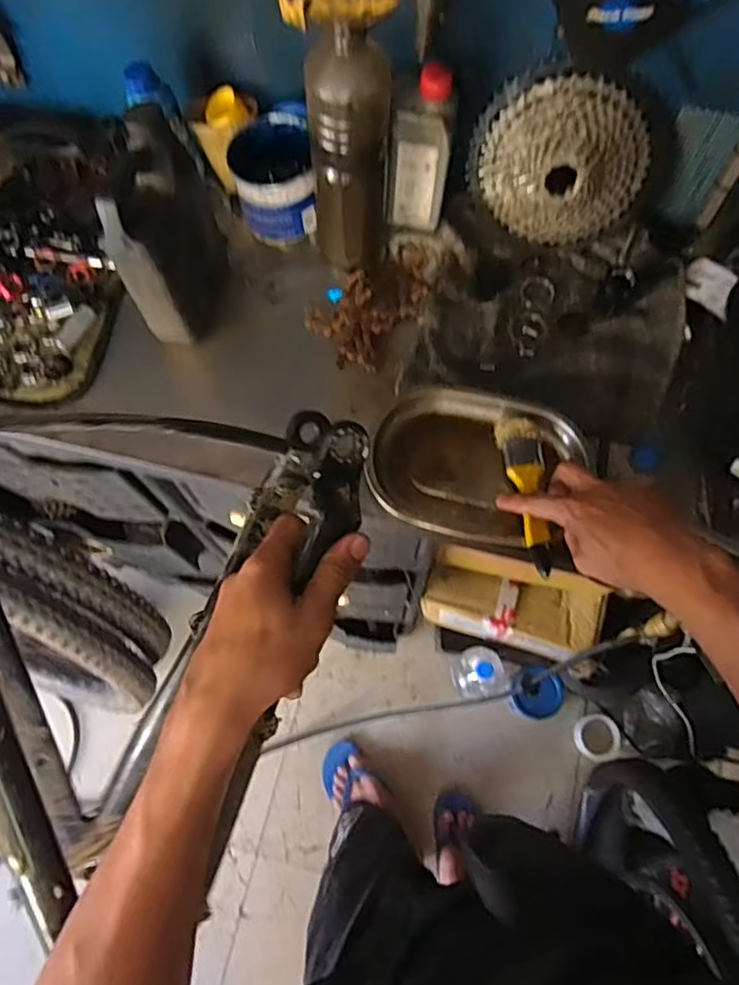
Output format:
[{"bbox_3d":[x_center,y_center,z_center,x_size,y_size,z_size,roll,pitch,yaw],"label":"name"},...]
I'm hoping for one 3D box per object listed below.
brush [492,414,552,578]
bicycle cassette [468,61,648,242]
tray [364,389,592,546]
[{"bbox_3d":[0.155,0.000,0.609,0.042,0.018,0.165,-2,61,-3],"label":"brush"},{"bbox_3d":[0.197,-0.338,0.658,0.183,0.176,0.042,14,52,3],"label":"bicycle cassette"},{"bbox_3d":[0.108,-0.027,0.637,0.212,0.039,0.154,17,71,7],"label":"tray"}]

